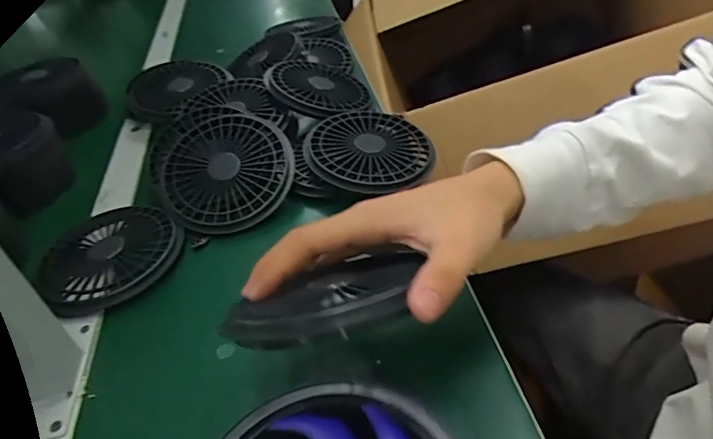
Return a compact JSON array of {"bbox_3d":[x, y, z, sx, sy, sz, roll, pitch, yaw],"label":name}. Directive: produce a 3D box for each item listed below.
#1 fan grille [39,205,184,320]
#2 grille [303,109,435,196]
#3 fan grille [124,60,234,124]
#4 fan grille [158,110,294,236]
[{"bbox_3d":[-0.228,0.031,0.470,0.123,0.017,0.120,-5,40,4],"label":"fan grille"},{"bbox_3d":[0.010,-0.075,0.530,0.125,0.023,0.131,-5,40,4],"label":"grille"},{"bbox_3d":[-0.244,-0.177,0.677,0.152,0.028,0.126,14,45,25],"label":"fan grille"},{"bbox_3d":[-0.130,-0.049,0.513,0.131,0.020,0.131,-1,64,2],"label":"fan grille"}]

